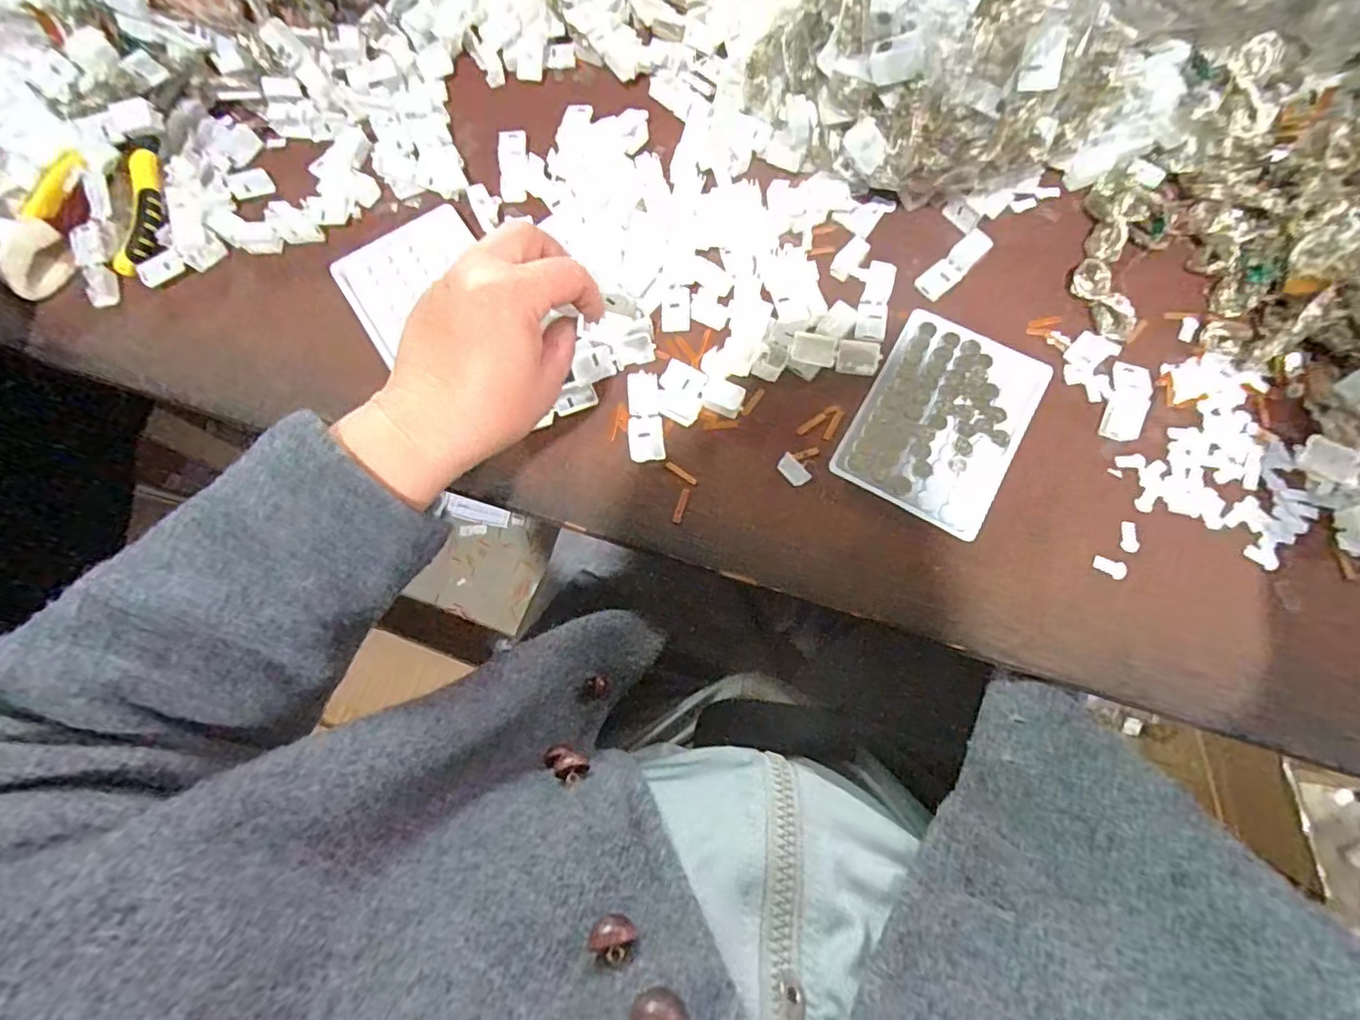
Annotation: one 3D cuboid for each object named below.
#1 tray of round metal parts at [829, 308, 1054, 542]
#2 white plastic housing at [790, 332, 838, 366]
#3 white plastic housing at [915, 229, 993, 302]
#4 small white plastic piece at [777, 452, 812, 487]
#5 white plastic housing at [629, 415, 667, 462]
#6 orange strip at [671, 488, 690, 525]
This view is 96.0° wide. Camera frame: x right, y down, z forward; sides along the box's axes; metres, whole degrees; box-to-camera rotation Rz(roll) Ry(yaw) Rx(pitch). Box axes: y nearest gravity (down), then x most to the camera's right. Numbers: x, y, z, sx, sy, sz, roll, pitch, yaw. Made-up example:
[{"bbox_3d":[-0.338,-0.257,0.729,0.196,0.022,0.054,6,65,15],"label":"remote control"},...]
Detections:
[{"bbox_3d":[0.163,-0.057,0.381,0.093,0.008,0.127,29,77,10],"label":"tray of round metal parts"},{"bbox_3d":[0.086,-0.103,0.394,0.028,0.004,0.019,12,93,2],"label":"white plastic housing"},{"bbox_3d":[0.184,-0.165,0.411,0.055,0.010,0.020,-41,77,-9],"label":"white plastic housing"},{"bbox_3d":[0.071,-0.025,0.381,0.013,0.004,0.022,-40,77,-9],"label":"small white plastic piece"},{"bbox_3d":[-0.021,-0.045,0.388,0.022,0.006,0.028,-6,74,0],"label":"white plastic housing"},{"bbox_3d":[0.001,-0.003,0.377,0.006,0.004,0.024,18,76,7],"label":"orange strip"}]

